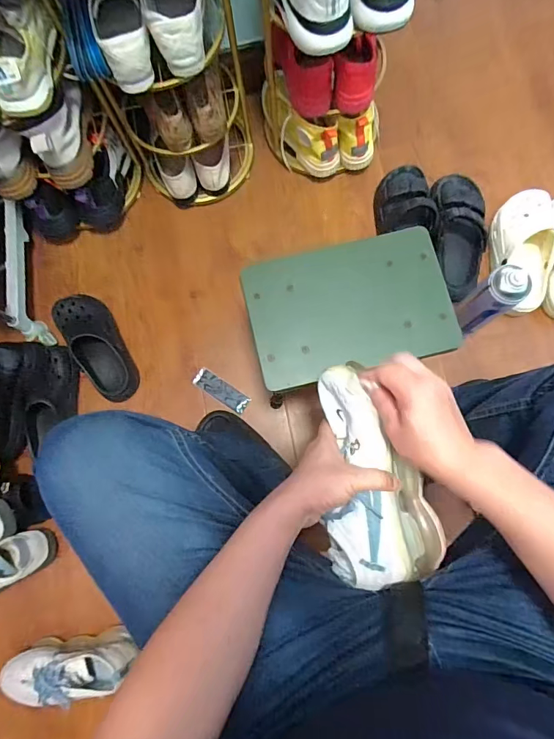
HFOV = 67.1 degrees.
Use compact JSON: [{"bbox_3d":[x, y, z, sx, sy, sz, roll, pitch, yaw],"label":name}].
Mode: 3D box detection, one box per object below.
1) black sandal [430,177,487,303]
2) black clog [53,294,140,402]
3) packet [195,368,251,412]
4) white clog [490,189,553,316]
[{"bbox_3d":[0.377,-0.285,0.865,0.108,0.096,0.275,6,80,5],"label":"black sandal"},{"bbox_3d":[-0.382,-0.059,0.875,0.099,0.071,0.257,-30,79,-2],"label":"black clog"},{"bbox_3d":[-0.117,0.044,0.885,0.125,0.009,0.040,33,84,7],"label":"packet"},{"bbox_3d":[0.500,-0.242,0.856,0.103,0.083,0.241,7,80,5],"label":"white clog"}]

